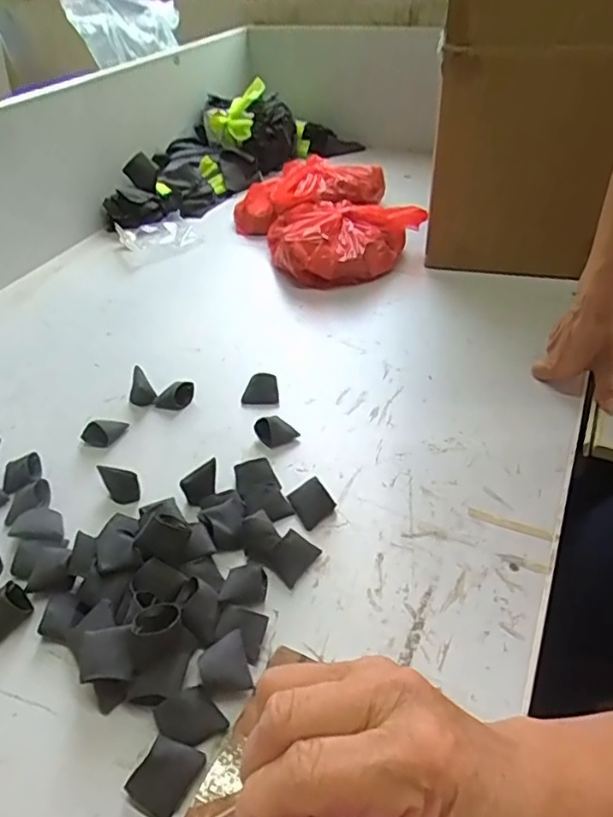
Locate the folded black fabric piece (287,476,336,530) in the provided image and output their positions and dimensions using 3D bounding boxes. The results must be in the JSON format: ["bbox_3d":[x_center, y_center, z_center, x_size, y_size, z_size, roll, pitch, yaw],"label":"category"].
[{"bbox_3d":[0.003,0.087,0.557,0.033,0.021,0.042,-25,46,-24],"label":"folded black fabric piece"}]

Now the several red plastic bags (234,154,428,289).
[{"bbox_3d":[0.045,-0.317,0.966,0.260,0.081,0.323,-19,44,-18],"label":"several red plastic bags"}]

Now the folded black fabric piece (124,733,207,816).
[{"bbox_3d":[-0.092,0.241,0.384,0.033,0.019,0.043,21,46,24],"label":"folded black fabric piece"}]

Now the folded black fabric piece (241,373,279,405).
[{"bbox_3d":[-0.054,-0.025,0.687,0.041,0.021,0.036,-3,41,-1],"label":"folded black fabric piece"}]

